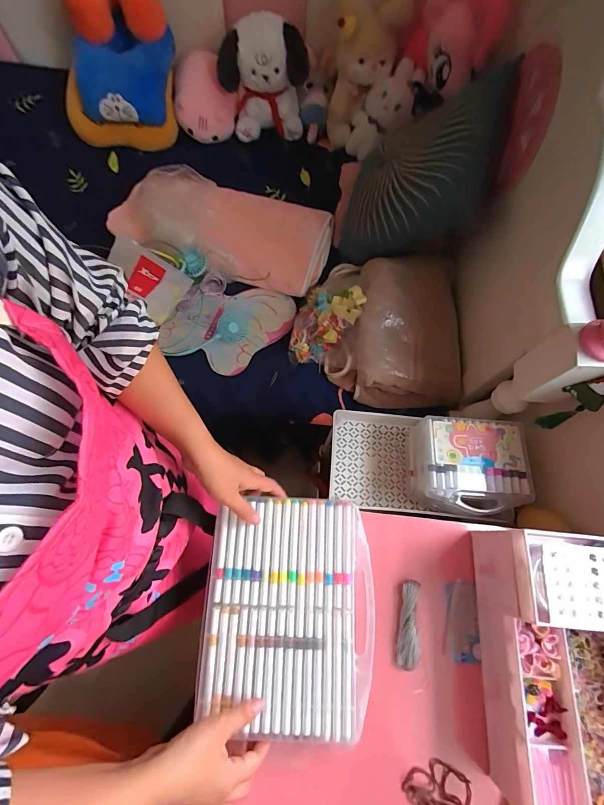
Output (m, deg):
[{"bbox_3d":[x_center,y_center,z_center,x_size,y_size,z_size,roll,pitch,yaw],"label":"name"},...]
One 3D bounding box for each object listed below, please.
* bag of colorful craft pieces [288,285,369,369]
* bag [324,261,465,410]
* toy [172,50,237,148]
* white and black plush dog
[{"bbox_3d":[0.054,-0.197,0.888,0.149,0.080,0.211,22,72,6],"label":"bag of colorful craft pieces"},{"bbox_3d":[0.225,-0.195,0.880,0.327,0.119,0.399,0,71,-2],"label":"bag"},{"bbox_3d":[-0.300,-0.947,1.117,0.198,0.158,0.193,-14,72,-6],"label":"toy"},{"bbox_3d":[-0.117,-0.975,1.084,0.261,0.256,0.171,-4,71,-3],"label":"white and black plush dog"}]

